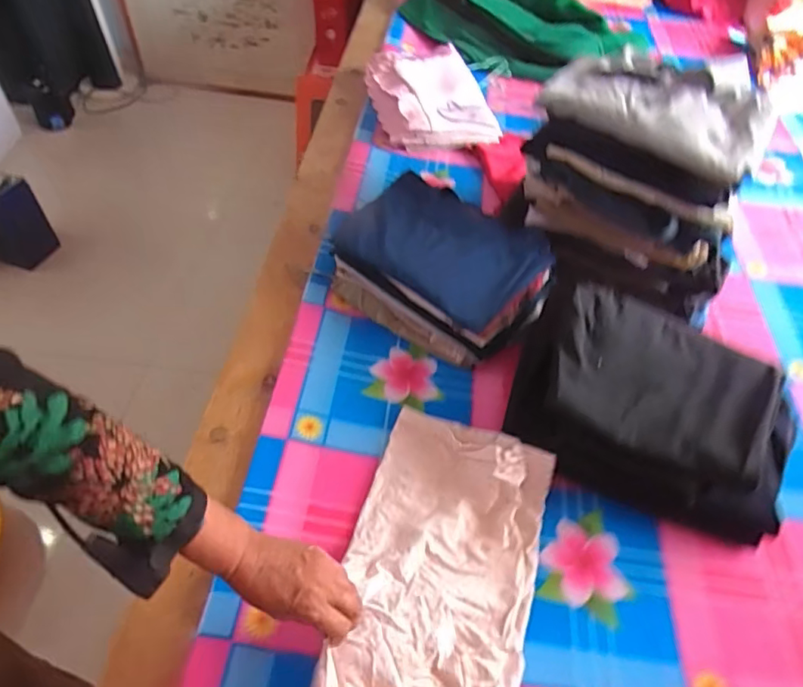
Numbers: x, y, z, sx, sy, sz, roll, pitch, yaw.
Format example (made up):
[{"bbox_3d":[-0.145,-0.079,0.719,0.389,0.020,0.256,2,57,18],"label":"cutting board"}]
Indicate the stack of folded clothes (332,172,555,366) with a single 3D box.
[{"bbox_3d":[0.066,-0.133,0.901,0.322,0.097,0.266,30,55,18],"label":"stack of folded clothes"}]

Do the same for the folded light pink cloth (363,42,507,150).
[{"bbox_3d":[0.061,-0.565,1.251,0.252,0.062,0.321,-12,53,-14],"label":"folded light pink cloth"}]

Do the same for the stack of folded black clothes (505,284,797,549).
[{"bbox_3d":[0.333,0.082,0.745,0.358,0.130,0.247,25,54,15],"label":"stack of folded black clothes"}]

